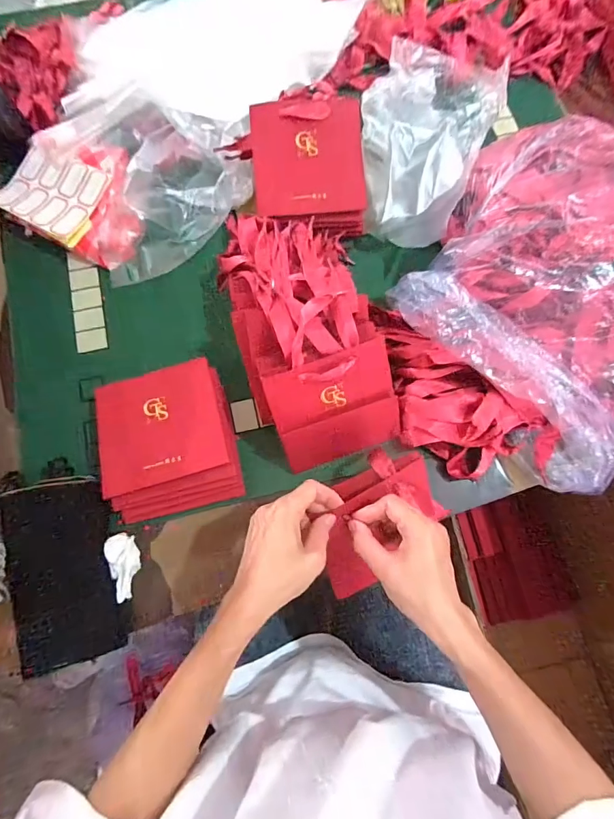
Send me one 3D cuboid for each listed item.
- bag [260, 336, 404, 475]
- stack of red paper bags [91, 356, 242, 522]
[{"bbox_3d":[0.033,-0.002,0.456,0.136,0.019,0.126,-20,117,-2],"label":"bag"},{"bbox_3d":[-0.162,0.035,0.480,0.144,0.044,0.165,-14,76,-4],"label":"stack of red paper bags"}]

